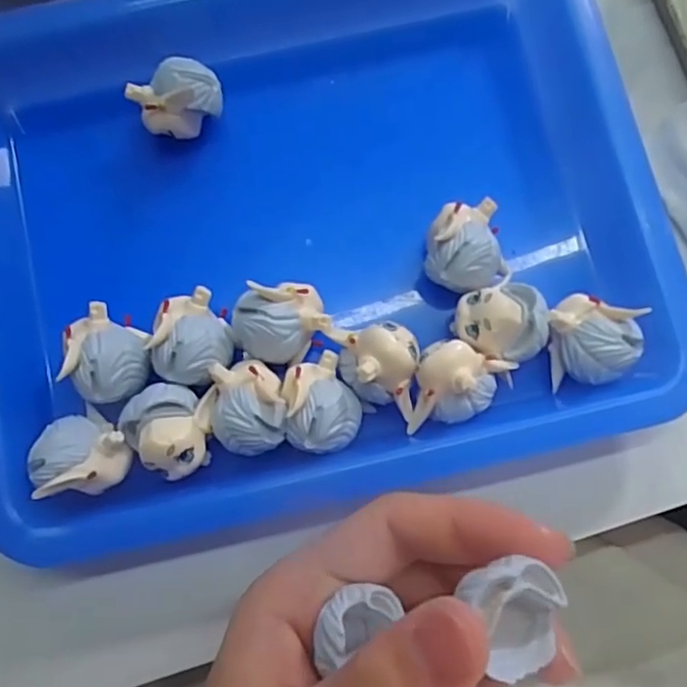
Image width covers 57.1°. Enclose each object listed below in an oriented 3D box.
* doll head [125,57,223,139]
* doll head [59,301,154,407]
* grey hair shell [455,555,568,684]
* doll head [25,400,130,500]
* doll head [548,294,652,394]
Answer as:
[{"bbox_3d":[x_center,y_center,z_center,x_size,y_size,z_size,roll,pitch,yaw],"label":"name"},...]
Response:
[{"bbox_3d":[-0.055,-0.082,0.214,0.028,0.024,0.021,-25,81,-3],"label":"doll head"},{"bbox_3d":[-0.073,0.004,0.193,0.025,0.020,0.026,0,80,1],"label":"doll head"},{"bbox_3d":[0.036,0.055,0.128,0.020,0.015,0.024,-15,80,-1],"label":"grey hair shell"},{"bbox_3d":[-0.078,0.034,0.188,0.025,0.022,0.024,0,80,1],"label":"doll head"},{"bbox_3d":[0.077,-0.002,0.195,0.025,0.020,0.027,-15,80,-1],"label":"doll head"}]

